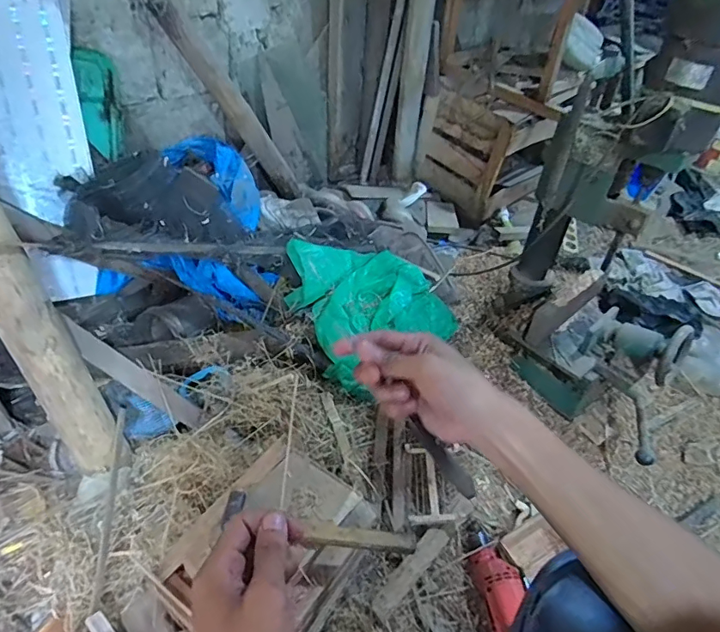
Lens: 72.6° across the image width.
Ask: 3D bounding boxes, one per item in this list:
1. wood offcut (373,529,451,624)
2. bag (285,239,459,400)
[{"bbox_3d":[0.082,0.415,0.801,0.169,0.017,0.038,-35,77,-33],"label":"wood offcut"},{"bbox_3d":[0.036,-0.040,1.047,0.314,0.163,0.260,-19,47,-25],"label":"bag"}]

